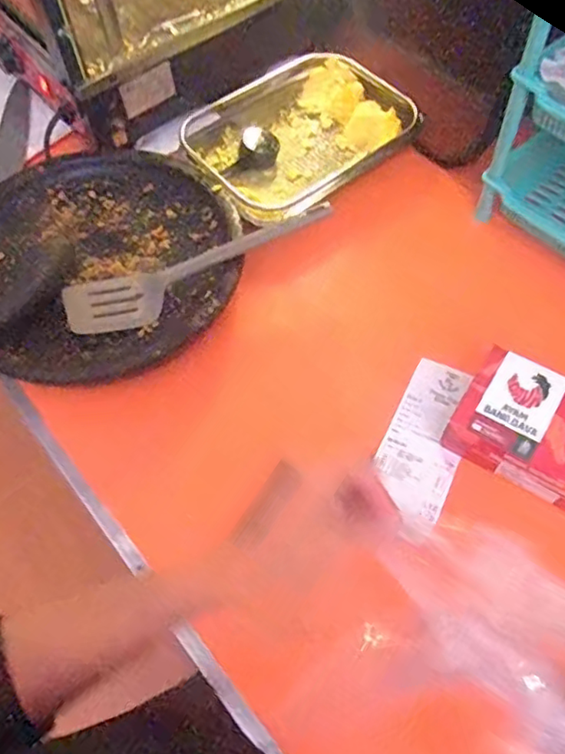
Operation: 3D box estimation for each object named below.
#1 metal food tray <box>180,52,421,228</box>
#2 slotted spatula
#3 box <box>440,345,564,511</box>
[{"bbox_3d":[0.028,-0.330,0.843,0.313,0.060,0.230,-33,64,-15],"label":"metal food tray"},{"bbox_3d":[-0.092,-0.121,0.684,0.313,0.037,0.075,-15,60,-6],"label":"slotted spatula"},{"bbox_3d":[0.260,0.062,0.597,0.172,0.058,0.122,29,65,18],"label":"box"}]

